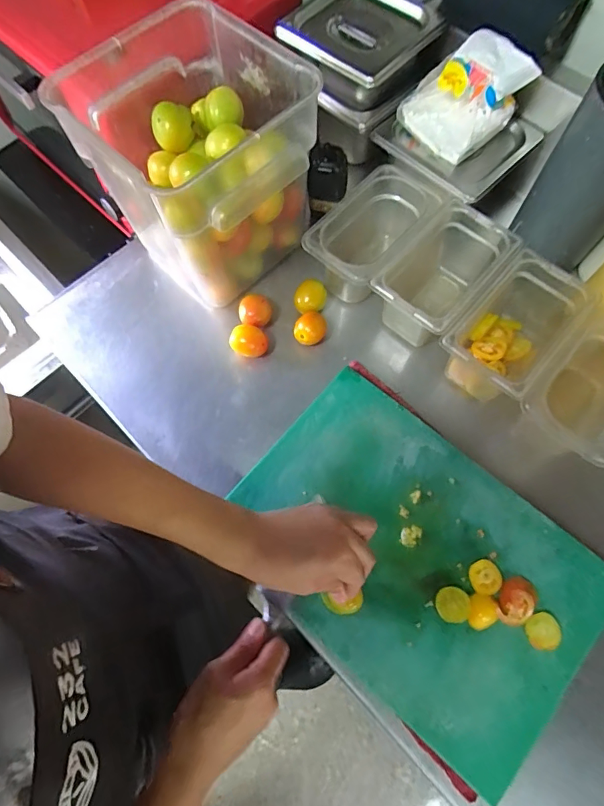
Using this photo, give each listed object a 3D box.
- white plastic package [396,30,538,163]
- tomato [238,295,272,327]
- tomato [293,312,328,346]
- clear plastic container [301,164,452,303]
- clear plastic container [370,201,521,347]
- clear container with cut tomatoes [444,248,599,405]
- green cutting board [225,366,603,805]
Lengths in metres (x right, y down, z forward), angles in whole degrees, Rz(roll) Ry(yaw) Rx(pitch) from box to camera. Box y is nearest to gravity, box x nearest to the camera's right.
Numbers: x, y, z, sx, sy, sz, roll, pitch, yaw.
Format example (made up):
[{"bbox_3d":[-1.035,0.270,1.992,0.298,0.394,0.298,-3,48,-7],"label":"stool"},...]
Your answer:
[{"bbox_3d":[0.202,-0.378,0.540,0.122,0.095,0.093,43,77,15],"label":"white plastic package"},{"bbox_3d":[-0.062,-0.118,0.583,0.041,0.042,0.035,3,71,3],"label":"tomato"},{"bbox_3d":[0.011,-0.096,0.578,0.044,0.034,0.034,-10,70,-2],"label":"tomato"},{"bbox_3d":[0.100,-0.219,0.585,0.107,0.094,0.196,42,77,15],"label":"clear plastic container"},{"bbox_3d":[0.179,-0.156,0.559,0.107,0.094,0.183,39,76,14],"label":"clear plastic container"},{"bbox_3d":[0.249,-0.080,0.528,0.101,0.095,0.170,42,77,15],"label":"clear container with cut tomatoes"},{"bbox_3d":[0.117,0.166,0.482,0.386,0.017,0.257,39,76,14],"label":"green cutting board"}]

